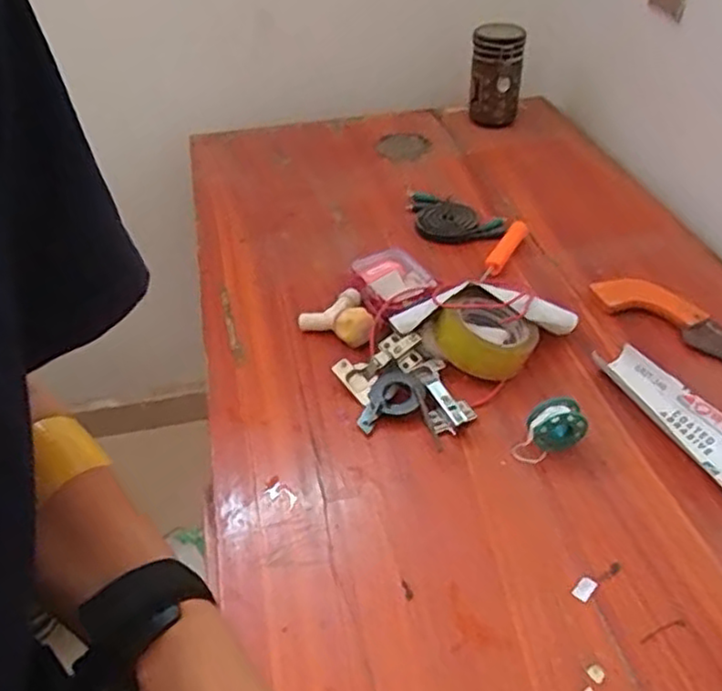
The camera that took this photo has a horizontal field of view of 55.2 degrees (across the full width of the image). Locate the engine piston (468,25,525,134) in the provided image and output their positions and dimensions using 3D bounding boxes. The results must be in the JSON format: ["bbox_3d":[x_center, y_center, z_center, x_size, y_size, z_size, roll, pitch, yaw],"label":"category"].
[{"bbox_3d":[0.247,-0.490,1.278,0.091,0.175,0.085,7,42,9],"label":"engine piston"}]

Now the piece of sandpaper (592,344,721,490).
[{"bbox_3d":[0.340,0.080,0.711,0.061,0.030,0.236,-18,44,-18],"label":"piece of sandpaper"}]

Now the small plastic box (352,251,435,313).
[{"bbox_3d":[0.039,-0.076,0.888,0.088,0.038,0.109,-14,43,-15],"label":"small plastic box"}]

